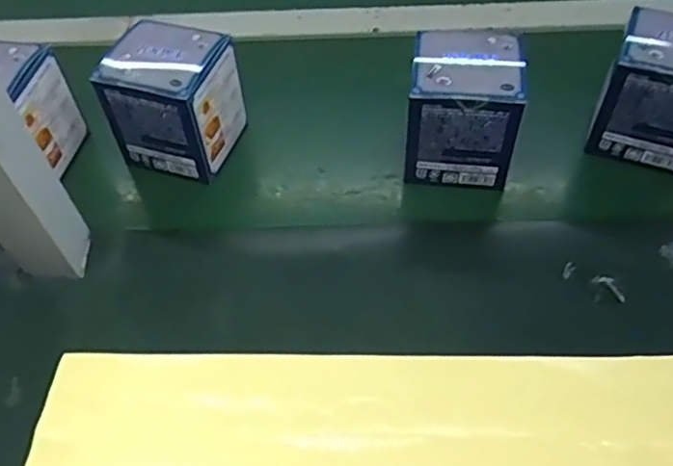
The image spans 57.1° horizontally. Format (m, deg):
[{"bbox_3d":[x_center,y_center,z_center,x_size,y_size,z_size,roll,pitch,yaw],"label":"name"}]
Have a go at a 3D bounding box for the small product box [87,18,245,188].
[{"bbox_3d":[-0.128,-0.107,0.499,0.083,0.099,0.084,15,56,14],"label":"small product box"}]

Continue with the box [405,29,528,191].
[{"bbox_3d":[0.099,-0.096,0.483,0.083,0.097,0.082,5,54,8],"label":"box"}]

